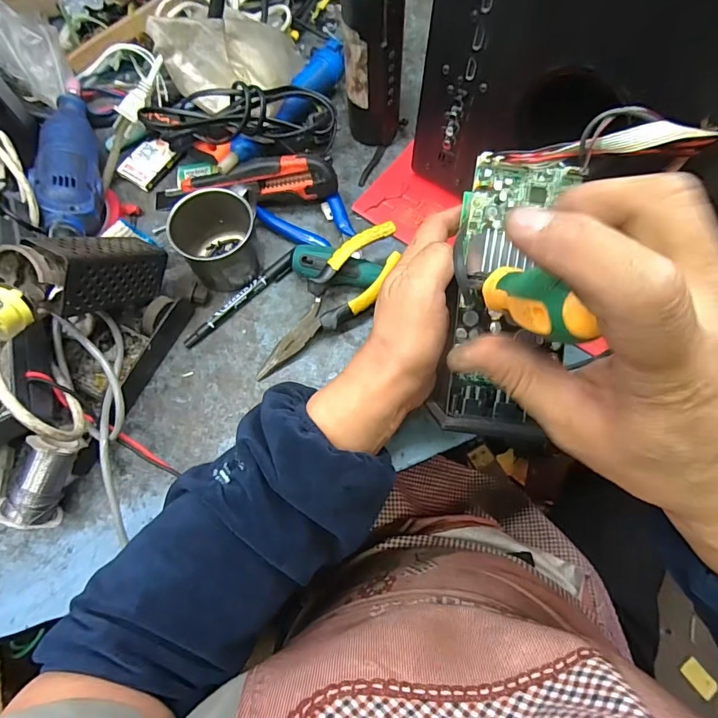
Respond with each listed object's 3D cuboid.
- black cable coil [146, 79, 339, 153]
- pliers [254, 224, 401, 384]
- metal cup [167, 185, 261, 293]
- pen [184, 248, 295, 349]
[{"bbox_3d":[-0.097,-0.216,0.392,0.154,0.046,0.074,-1,71,-1],"label":"black cable coil"},{"bbox_3d":[-0.024,-0.045,0.375,0.046,0.017,0.164,40,92,13],"label":"pliers"},{"bbox_3d":[-0.123,-0.103,0.390,0.072,0.061,0.074,0,70,0],"label":"metal cup"},{"bbox_3d":[-0.103,-0.053,0.401,0.014,0.010,0.125,40,75,13],"label":"pen"}]

